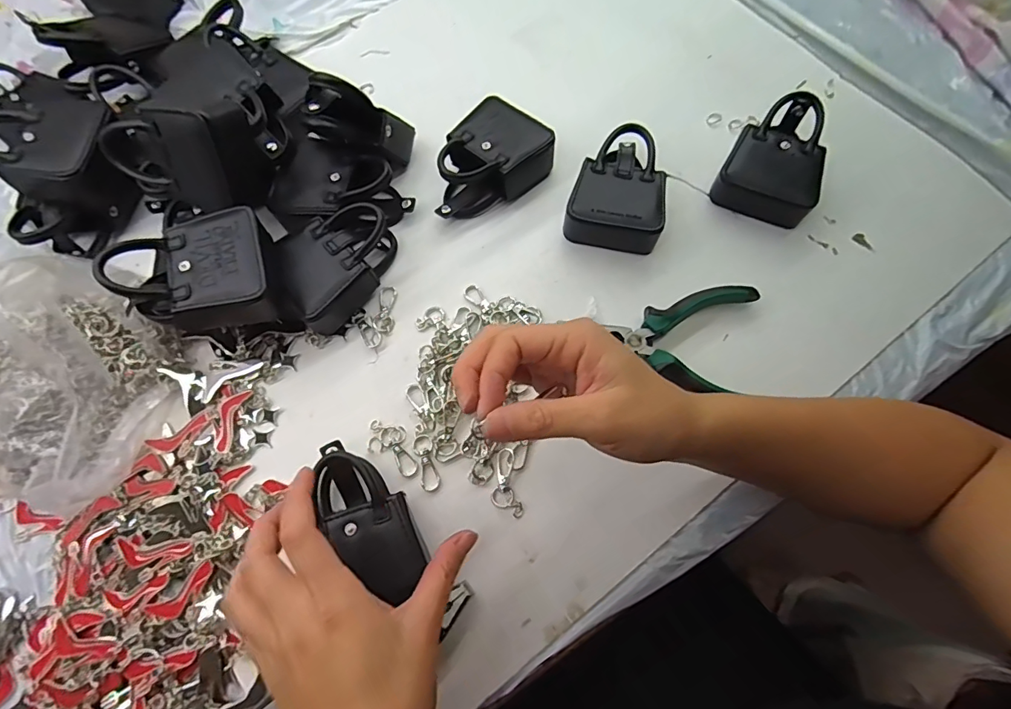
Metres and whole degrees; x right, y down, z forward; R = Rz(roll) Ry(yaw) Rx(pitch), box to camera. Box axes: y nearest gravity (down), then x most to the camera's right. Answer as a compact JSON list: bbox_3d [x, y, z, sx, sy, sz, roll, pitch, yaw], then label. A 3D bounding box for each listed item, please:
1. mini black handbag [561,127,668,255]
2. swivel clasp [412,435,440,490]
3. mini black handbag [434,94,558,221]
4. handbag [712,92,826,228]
[{"bbox_3d":[0.095,-0.136,0.401,0.073,0.043,0.097,14,71,3],"label":"mini black handbag"},{"bbox_3d":[-0.057,0.077,0.343,0.014,0.004,0.039,-13,72,-6],"label":"swivel clasp"},{"bbox_3d":[-0.017,-0.160,0.410,0.076,0.041,0.107,40,74,11],"label":"mini black handbag"},{"bbox_3d":[0.226,-0.163,0.402,0.078,0.047,0.092,26,72,7],"label":"handbag"}]

